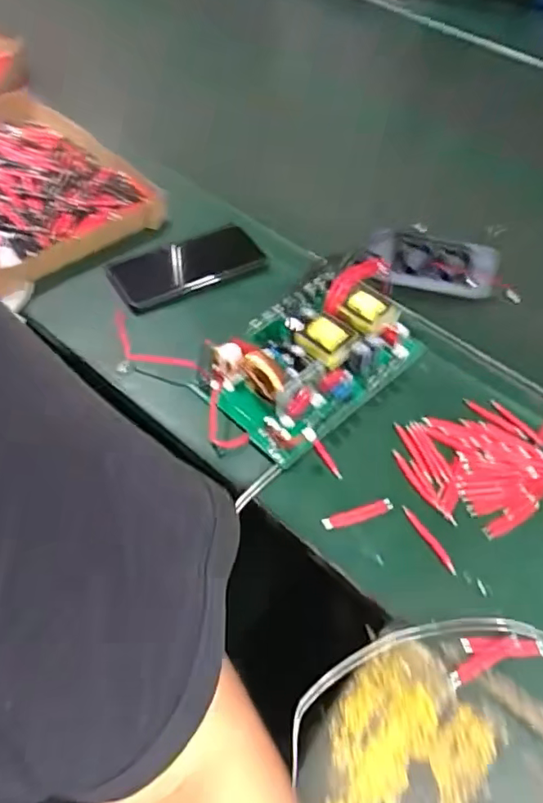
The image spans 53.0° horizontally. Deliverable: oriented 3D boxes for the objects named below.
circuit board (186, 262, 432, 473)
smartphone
[{"bbox_3d":[0.041,-0.050,0.523,0.139,0.038,0.239,40,60,21],"label":"circuit board"},{"bbox_3d":[-0.096,-0.152,0.607,0.158,0.010,0.083,-26,59,-17],"label":"smartphone"}]

